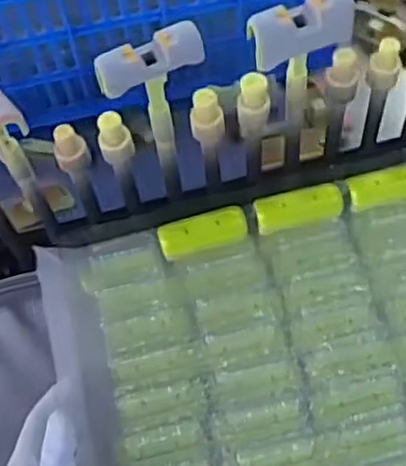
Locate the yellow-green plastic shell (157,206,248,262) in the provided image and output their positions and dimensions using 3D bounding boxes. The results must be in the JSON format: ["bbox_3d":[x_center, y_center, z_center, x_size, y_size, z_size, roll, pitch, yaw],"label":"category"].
[{"bbox_3d":[0.001,-0.001,0.616,0.077,0.021,0.028,-17,62,-5],"label":"yellow-green plastic shell"}]

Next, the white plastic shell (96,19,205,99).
[{"bbox_3d":[-0.037,-0.122,0.491,0.077,0.025,0.024,-23,63,-8],"label":"white plastic shell"}]

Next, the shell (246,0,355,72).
[{"bbox_3d":[0.070,-0.148,0.503,0.074,0.042,0.023,-17,62,-6],"label":"shell"}]

